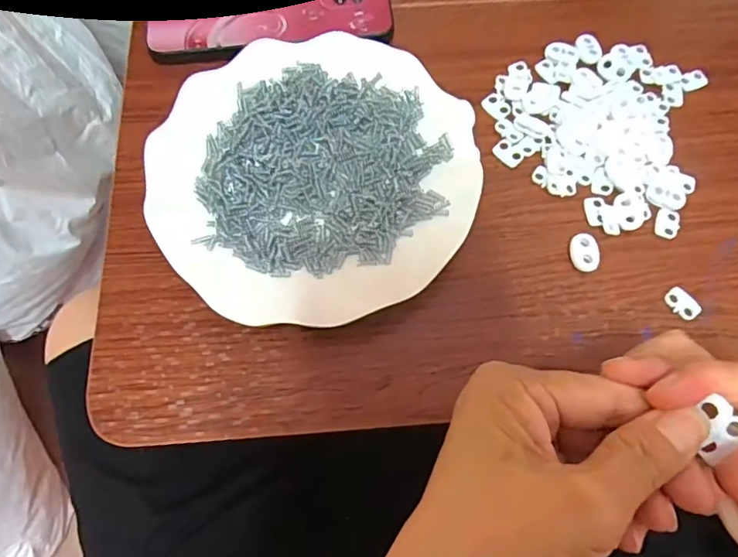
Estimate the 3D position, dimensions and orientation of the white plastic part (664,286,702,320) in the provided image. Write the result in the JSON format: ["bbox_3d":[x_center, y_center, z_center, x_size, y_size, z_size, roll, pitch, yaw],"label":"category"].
[{"bbox_3d":[0.176,0.014,0.295,0.013,0.004,0.019,-29,73,-10],"label":"white plastic part"}]

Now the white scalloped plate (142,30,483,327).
[{"bbox_3d":[-0.032,-0.062,0.312,0.181,0.029,0.180,0,70,0],"label":"white scalloped plate"}]

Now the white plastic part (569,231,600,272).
[{"bbox_3d":[0.124,-0.015,0.305,0.014,0.008,0.024,-8,70,-3],"label":"white plastic part"}]

